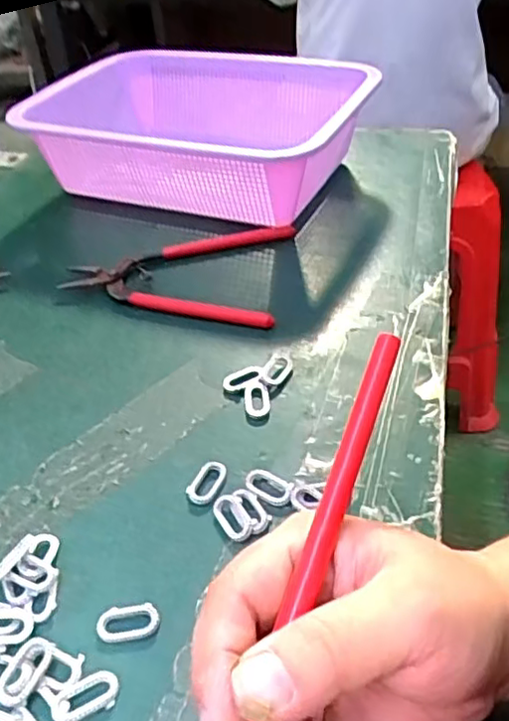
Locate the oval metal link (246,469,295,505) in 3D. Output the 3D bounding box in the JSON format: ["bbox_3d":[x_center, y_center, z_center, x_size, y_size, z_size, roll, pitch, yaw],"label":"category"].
[{"bbox_3d":[0.007,0.060,0.308,0.024,0.004,0.015,22,48,27],"label":"oval metal link"}]

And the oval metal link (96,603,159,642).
[{"bbox_3d":[-0.051,0.105,0.262,0.025,0.004,0.014,-7,41,-1],"label":"oval metal link"}]

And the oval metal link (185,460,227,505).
[{"bbox_3d":[-0.023,0.059,0.313,0.014,0.004,0.024,11,44,18],"label":"oval metal link"}]

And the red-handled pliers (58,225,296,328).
[{"bbox_3d":[-0.052,-0.066,0.455,0.149,0.010,0.110,5,42,12],"label":"red-handled pliers"}]

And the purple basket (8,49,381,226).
[{"bbox_3d":[-0.050,-0.189,0.545,0.255,0.077,0.194,14,45,21],"label":"purple basket"}]

